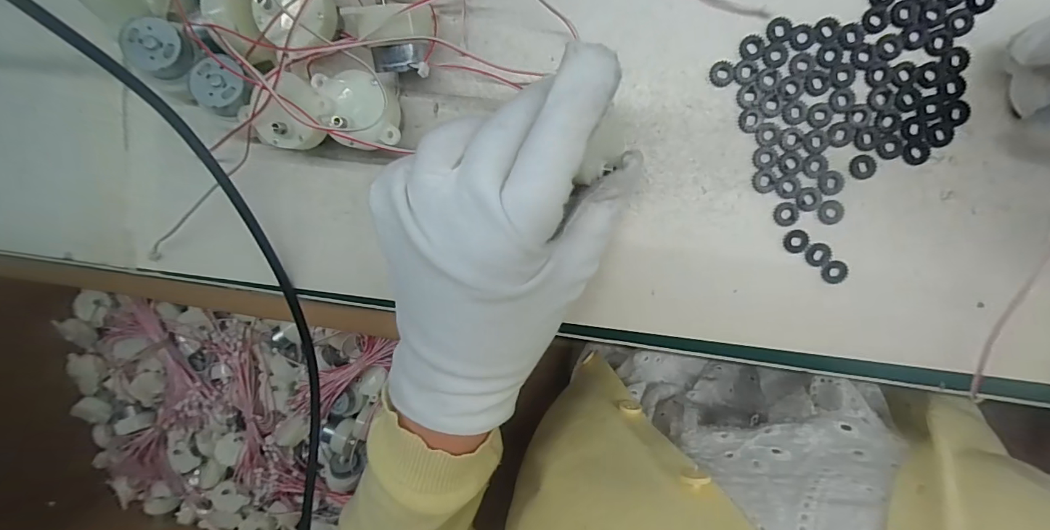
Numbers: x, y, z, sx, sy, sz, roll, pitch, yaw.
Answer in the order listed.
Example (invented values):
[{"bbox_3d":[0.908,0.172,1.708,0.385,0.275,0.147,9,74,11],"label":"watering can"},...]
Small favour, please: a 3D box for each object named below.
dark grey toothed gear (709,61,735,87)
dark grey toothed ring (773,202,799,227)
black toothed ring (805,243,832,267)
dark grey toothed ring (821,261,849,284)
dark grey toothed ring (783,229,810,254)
[{"bbox_3d":[0.087,-0.085,0.199,0.010,0.004,0.011,1,97,7],"label":"dark grey toothed gear"},{"bbox_3d":[0.118,-0.023,0.202,0.010,0.004,0.011,1,97,7],"label":"dark grey toothed ring"},{"bbox_3d":[0.133,-0.004,0.203,0.011,0.004,0.011,1,97,7],"label":"black toothed ring"},{"bbox_3d":[0.141,0.004,0.203,0.012,0.004,0.010,13,99,5],"label":"dark grey toothed ring"},{"bbox_3d":[0.123,-0.010,0.204,0.011,0.004,0.010,1,97,7],"label":"dark grey toothed ring"}]

